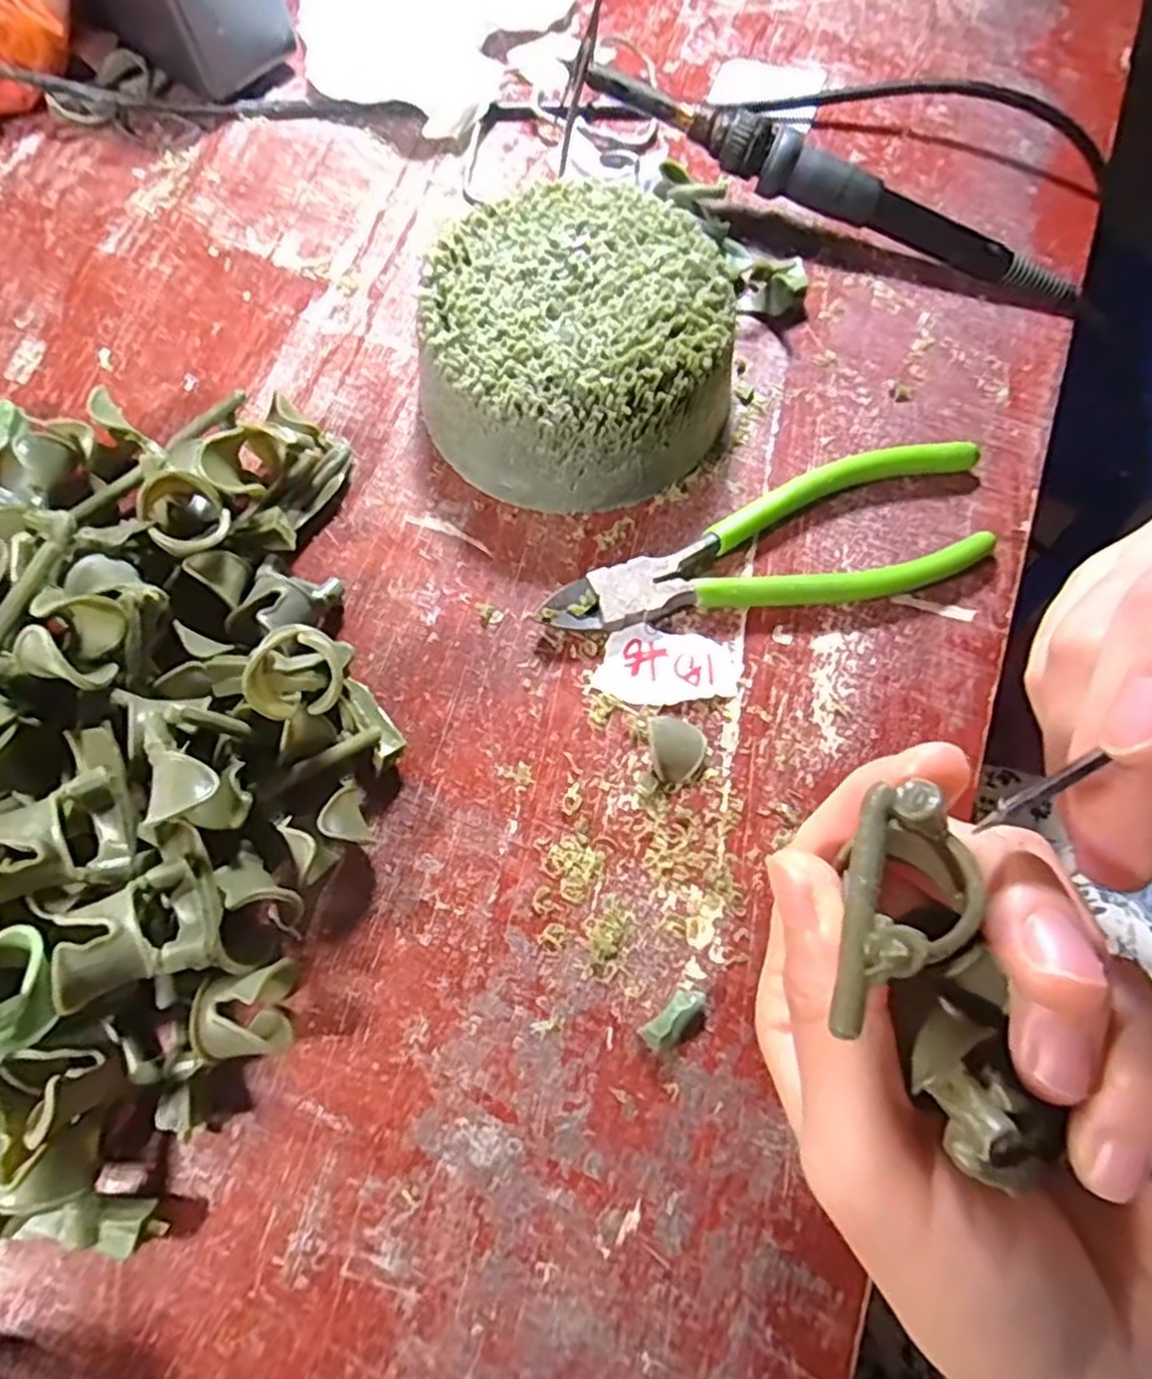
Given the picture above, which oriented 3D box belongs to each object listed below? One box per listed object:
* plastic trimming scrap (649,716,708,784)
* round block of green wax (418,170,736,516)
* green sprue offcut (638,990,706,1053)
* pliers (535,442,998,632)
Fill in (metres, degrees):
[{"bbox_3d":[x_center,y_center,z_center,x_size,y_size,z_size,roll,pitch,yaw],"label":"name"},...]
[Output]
[{"bbox_3d":[0.032,0.018,0.225,0.018,0.008,0.020,-2,72,-2],"label":"plastic trimming scrap"},{"bbox_3d":[-0.001,-0.116,0.249,0.099,0.047,0.098,0,72,-1],"label":"round block of green wax"},{"bbox_3d":[0.027,0.089,0.198,0.021,0.004,0.008,-31,74,-30],"label":"green sprue offcut"},{"bbox_3d":[0.068,-0.044,0.245,0.157,0.012,0.046,-17,73,-7],"label":"pliers"}]

